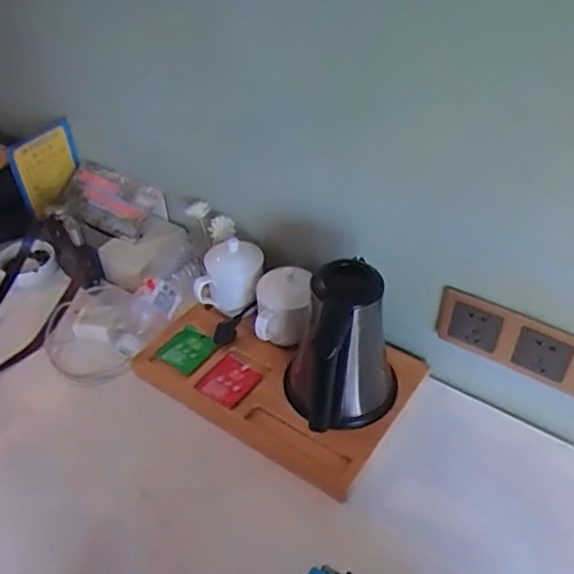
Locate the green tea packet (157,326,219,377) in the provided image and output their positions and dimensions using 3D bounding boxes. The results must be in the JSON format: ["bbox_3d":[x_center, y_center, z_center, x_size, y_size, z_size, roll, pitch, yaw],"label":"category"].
[{"bbox_3d":[-0.145,0.093,0.884,0.059,0.011,0.072,36,54,9],"label":"green tea packet"}]

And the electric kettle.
[{"bbox_3d":[0.071,0.068,0.771,0.147,0.208,0.123,4,42,7],"label":"electric kettle"}]

